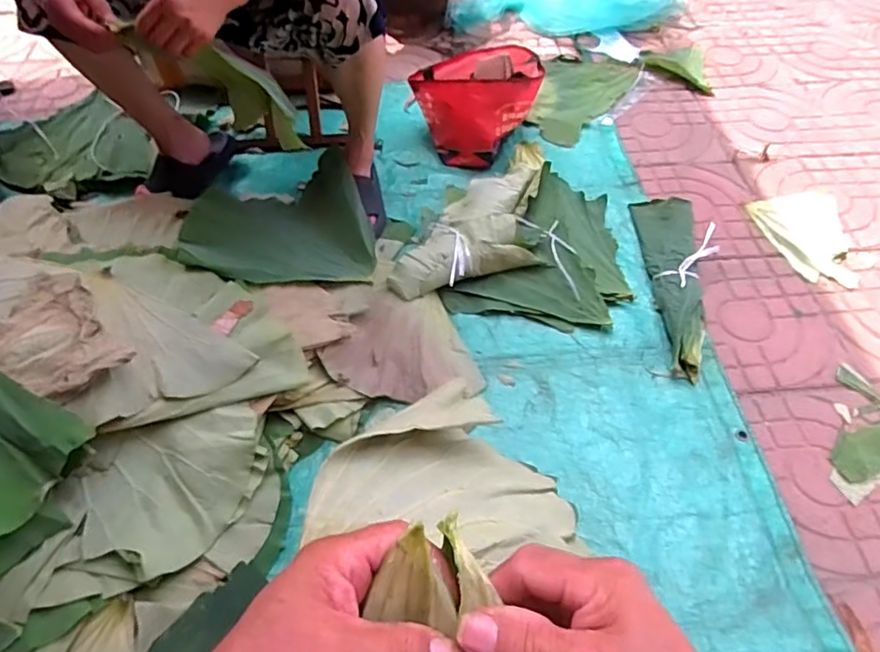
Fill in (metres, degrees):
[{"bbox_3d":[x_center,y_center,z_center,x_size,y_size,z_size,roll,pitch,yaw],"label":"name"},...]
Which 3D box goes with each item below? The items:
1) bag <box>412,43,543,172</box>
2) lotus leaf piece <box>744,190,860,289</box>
[{"bbox_3d":[0.074,-0.525,1.330,0.263,0.203,0.225,37,63,24],"label":"bag"},{"bbox_3d":[0.783,-0.185,1.210,0.200,0.007,0.256,-8,56,-6],"label":"lotus leaf piece"}]

